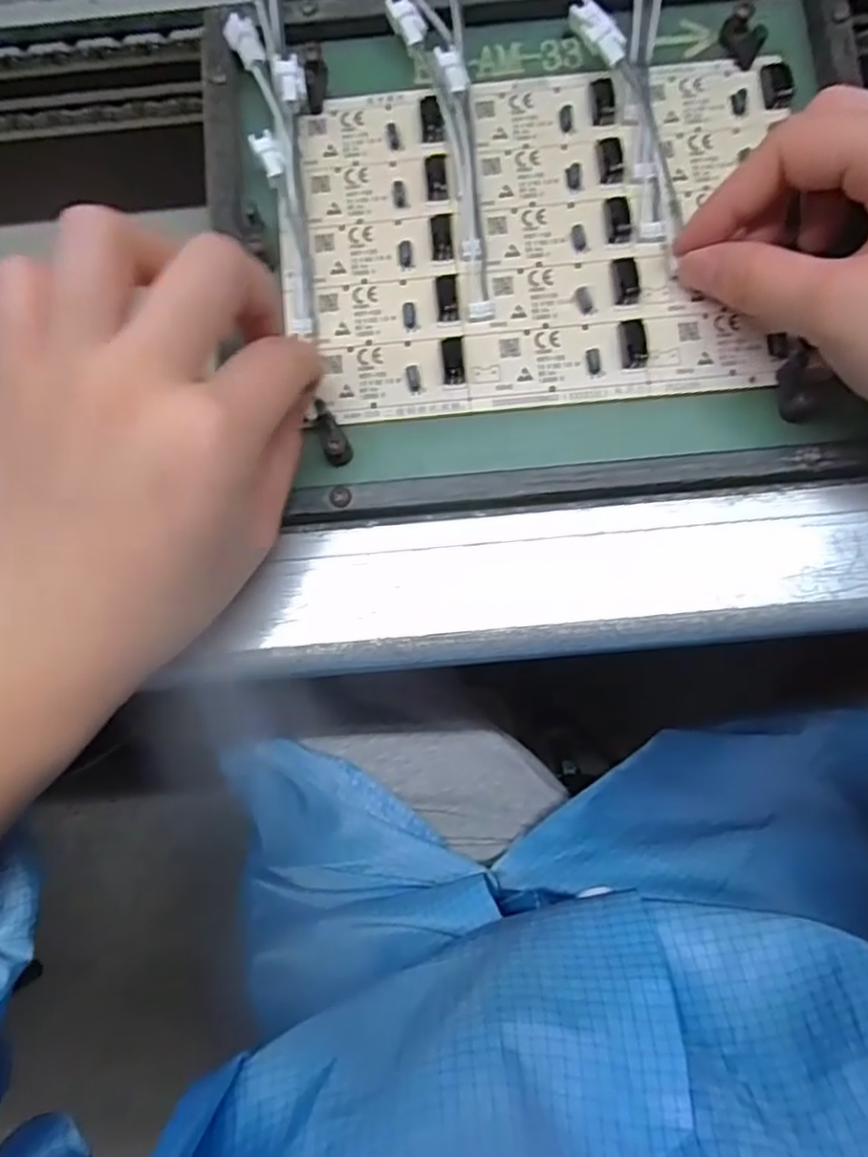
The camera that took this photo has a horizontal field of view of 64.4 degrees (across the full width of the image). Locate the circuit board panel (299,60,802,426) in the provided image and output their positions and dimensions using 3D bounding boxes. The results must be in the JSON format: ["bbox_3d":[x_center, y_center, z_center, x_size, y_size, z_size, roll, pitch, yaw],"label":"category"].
[{"bbox_3d":[0.038,-0.126,0.253,0.179,0.012,0.127,-5,81,1],"label":"circuit board panel"}]

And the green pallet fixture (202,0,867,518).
[{"bbox_3d":[0.038,-0.123,0.249,0.227,0.021,0.191,-5,81,1],"label":"green pallet fixture"}]

